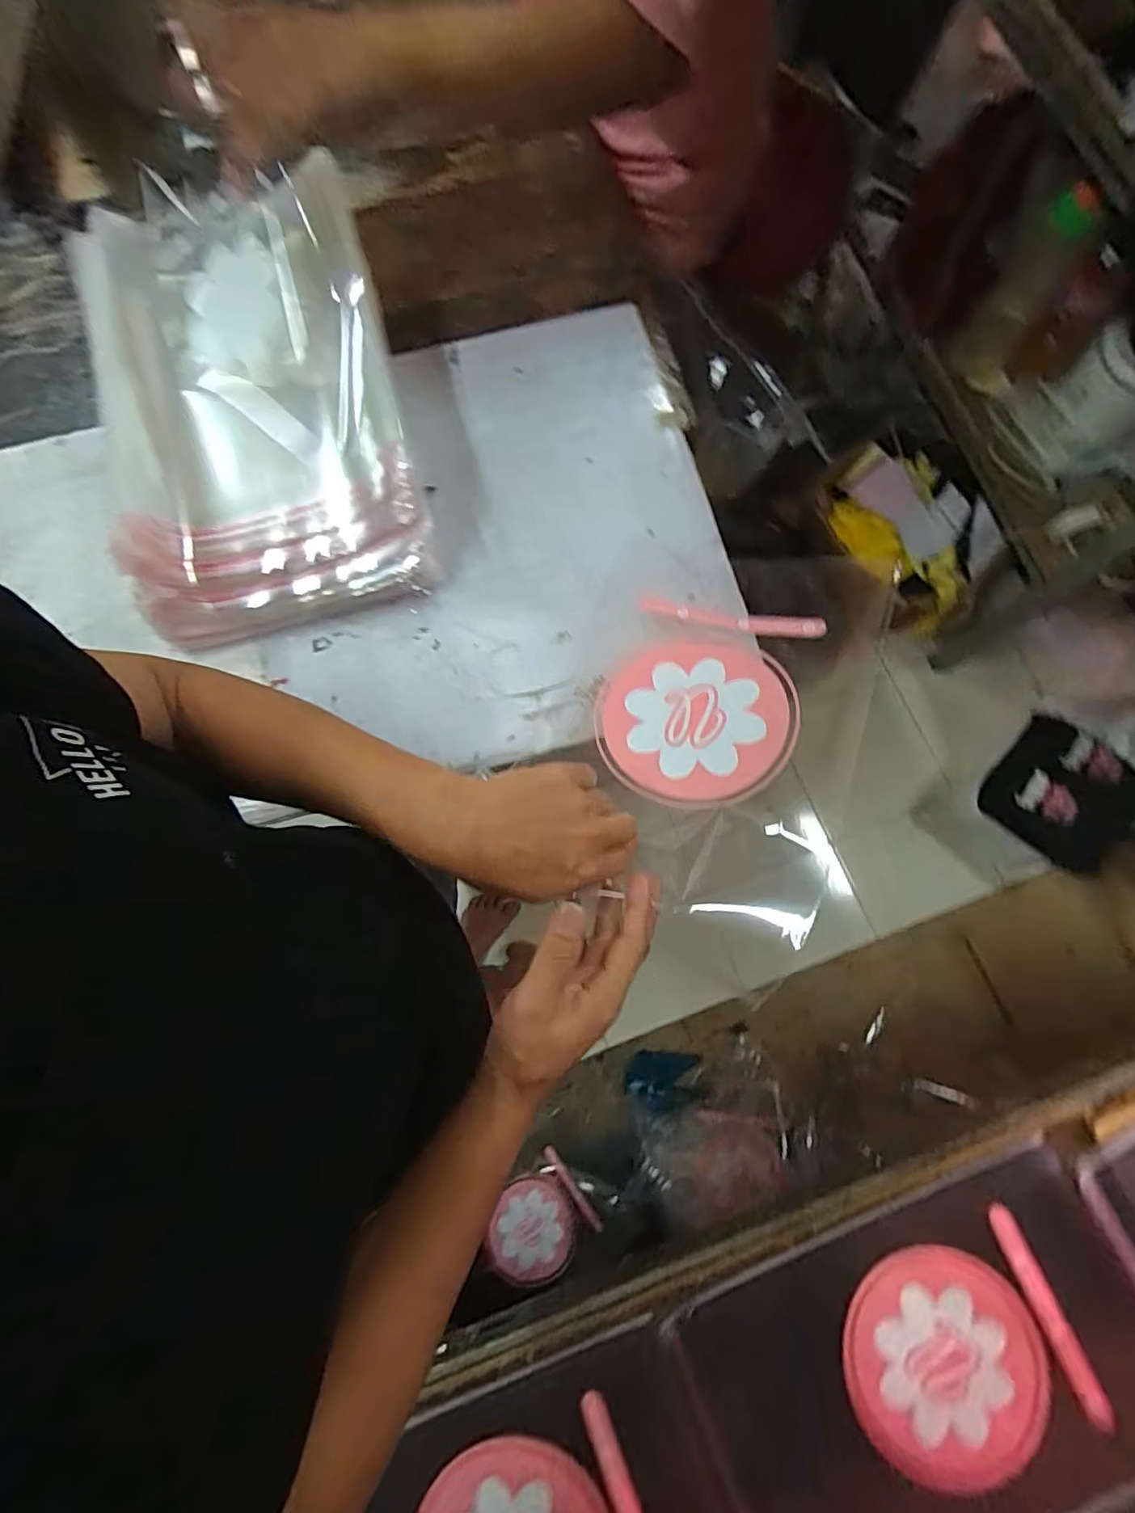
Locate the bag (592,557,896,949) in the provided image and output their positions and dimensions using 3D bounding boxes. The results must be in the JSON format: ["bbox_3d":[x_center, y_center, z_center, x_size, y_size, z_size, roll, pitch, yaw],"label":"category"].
[{"bbox_3d":[0.124,-0.039,0.495,0.212,0.015,0.319,14,68,21],"label":"bag"}]

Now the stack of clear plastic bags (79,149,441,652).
[{"bbox_3d":[-0.313,-0.341,0.574,0.281,0.085,0.450,-16,76,-3],"label":"stack of clear plastic bags"}]

